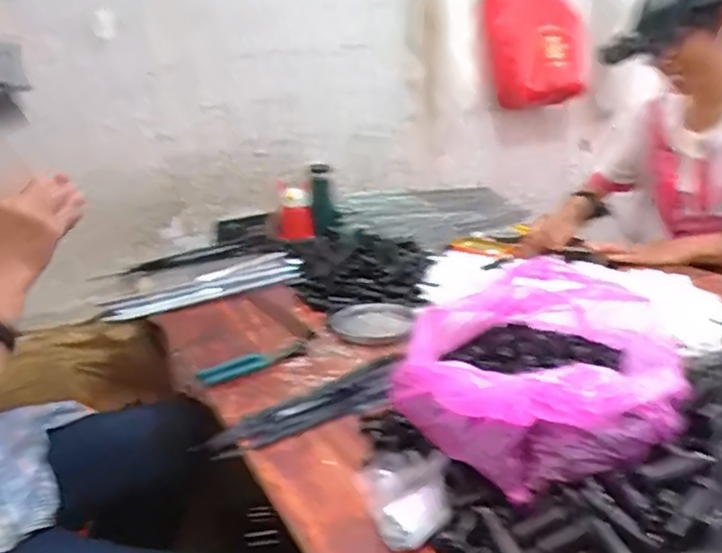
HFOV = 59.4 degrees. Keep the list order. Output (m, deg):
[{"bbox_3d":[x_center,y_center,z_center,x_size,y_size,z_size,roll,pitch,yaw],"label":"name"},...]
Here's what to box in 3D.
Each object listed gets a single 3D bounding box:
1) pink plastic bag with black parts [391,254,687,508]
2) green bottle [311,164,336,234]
[{"bbox_3d":[0.178,0.107,0.636,0.275,0.146,0.218,-5,19,-1],"label":"pink plastic bag with black parts"},{"bbox_3d":[-0.100,-0.188,1.639,0.061,0.212,0.052,-6,47,-4],"label":"green bottle"}]

